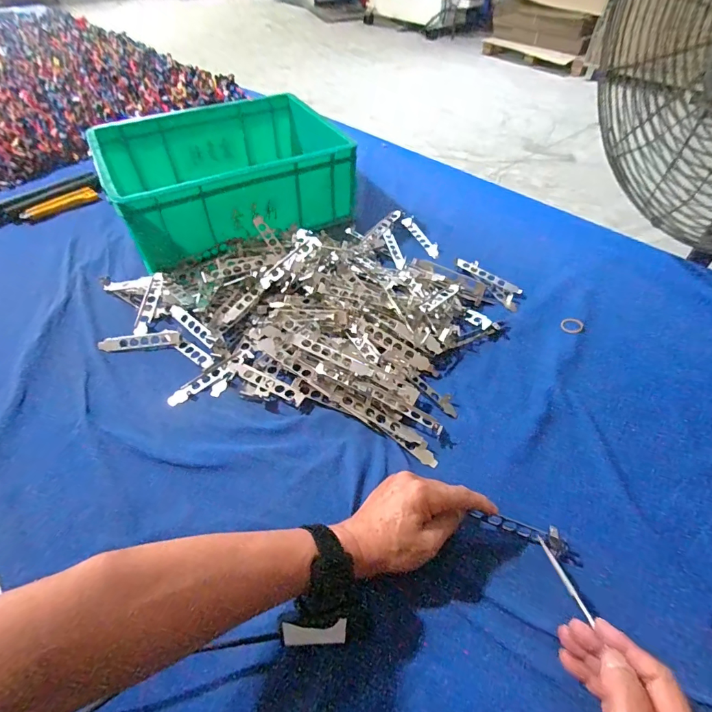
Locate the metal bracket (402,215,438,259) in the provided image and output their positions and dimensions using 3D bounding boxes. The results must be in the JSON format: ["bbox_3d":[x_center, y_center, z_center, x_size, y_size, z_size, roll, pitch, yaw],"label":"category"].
[{"bbox_3d":[0.123,-0.225,0.763,0.031,0.012,0.122,-18,52,-15],"label":"metal bracket"}]

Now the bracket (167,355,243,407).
[{"bbox_3d":[-0.204,0.031,0.547,0.107,0.008,0.020,-33,57,-25],"label":"bracket"}]

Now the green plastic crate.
[{"bbox_3d":[-0.241,-0.346,0.768,0.400,0.133,0.323,-21,52,-17],"label":"green plastic crate"}]

